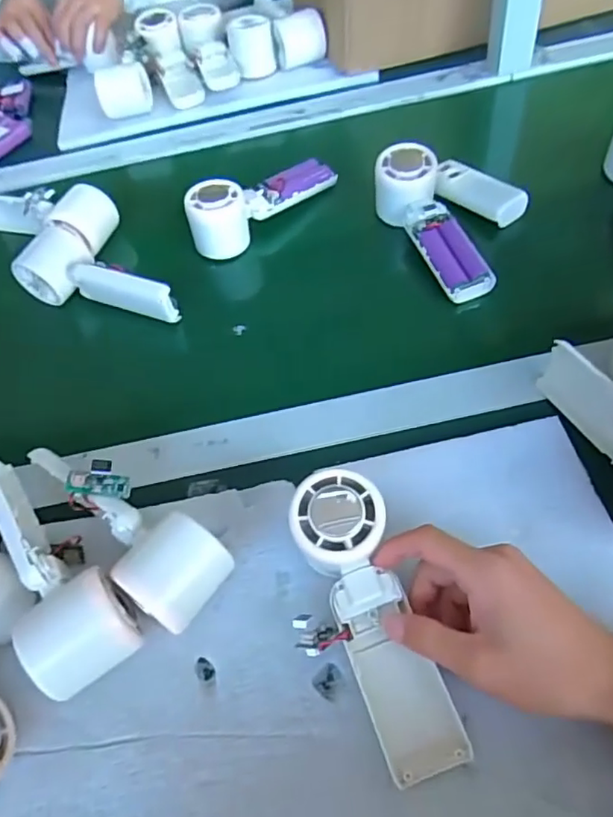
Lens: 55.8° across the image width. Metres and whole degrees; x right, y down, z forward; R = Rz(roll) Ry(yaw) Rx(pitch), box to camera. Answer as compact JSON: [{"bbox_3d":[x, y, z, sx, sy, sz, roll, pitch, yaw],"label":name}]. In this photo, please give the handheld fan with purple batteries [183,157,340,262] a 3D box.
[{"bbox_3d":[-0.043,-0.211,0.578,0.164,0.057,0.049,-32,57,-12],"label":"handheld fan with purple batteries"}]

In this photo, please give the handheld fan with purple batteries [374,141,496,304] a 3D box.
[{"bbox_3d":[0.113,-0.166,0.533,0.054,0.049,0.167,-21,71,-10],"label":"handheld fan with purple batteries"}]

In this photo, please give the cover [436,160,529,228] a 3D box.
[{"bbox_3d":[0.163,-0.211,0.560,0.039,0.020,0.101,-37,58,-17],"label":"cover"}]

